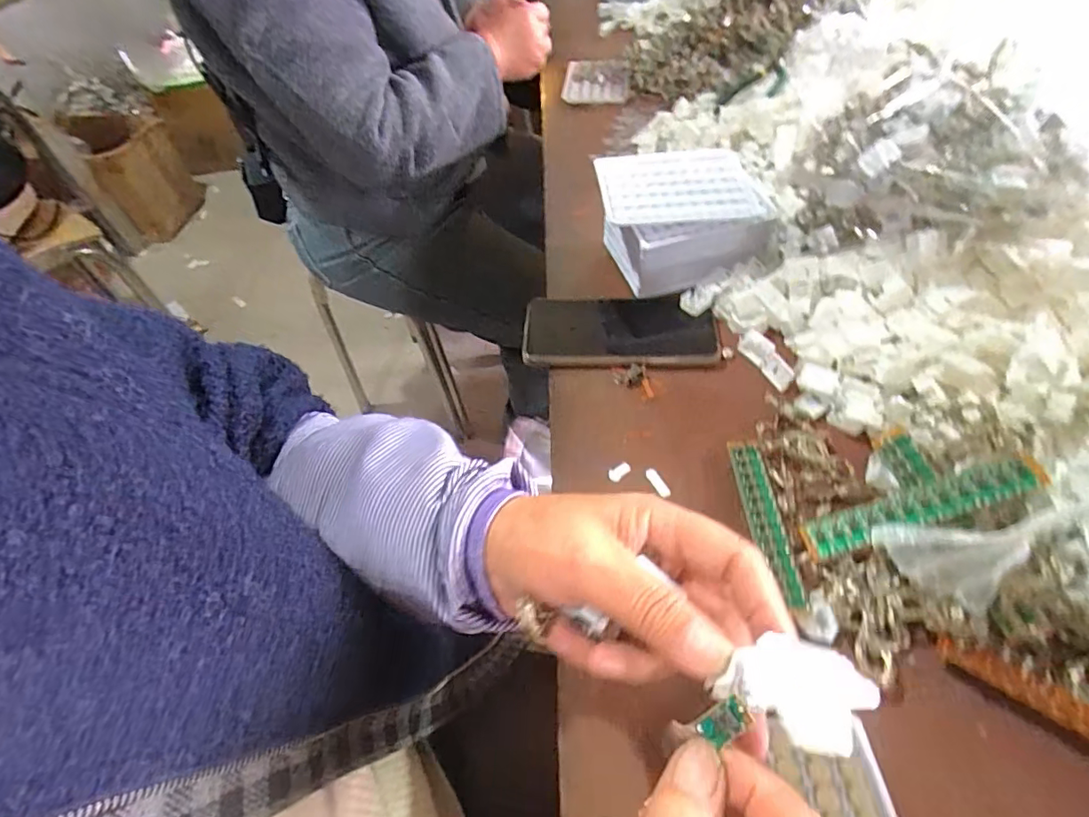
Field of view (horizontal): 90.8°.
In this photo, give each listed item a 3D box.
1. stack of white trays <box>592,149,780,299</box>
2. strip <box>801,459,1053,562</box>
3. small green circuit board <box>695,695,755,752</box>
[{"bbox_3d":[0.129,-0.177,0.503,0.145,0.074,0.116,-8,52,-1],"label":"stack of white trays"},{"bbox_3d":[0.216,0.058,0.313,0.126,0.007,0.022,-24,61,15],"label":"strip"},{"bbox_3d":[0.060,0.105,0.179,0.005,0.022,0.009,9,39,-38],"label":"small green circuit board"}]

